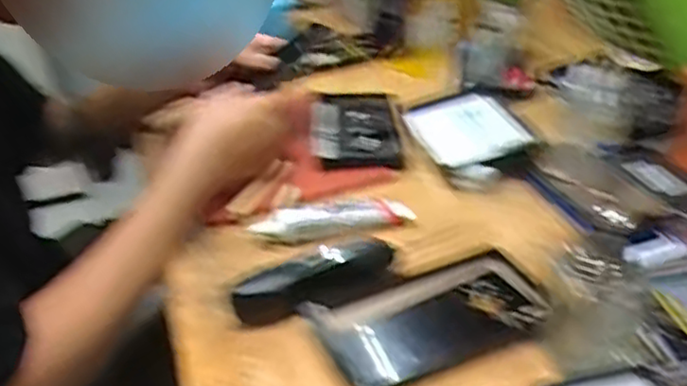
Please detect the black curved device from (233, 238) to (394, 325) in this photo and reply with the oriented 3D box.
[{"bbox_3d":[-0.022,0.070,0.566,0.134,0.042,0.029,-19,34,-19],"label":"black curved device"}]

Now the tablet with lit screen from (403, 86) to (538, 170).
[{"bbox_3d":[0.136,-0.071,0.763,0.114,0.018,0.167,-15,31,-5],"label":"tablet with lit screen"}]

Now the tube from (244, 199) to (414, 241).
[{"bbox_3d":[-0.009,0.022,0.641,0.147,0.023,0.042,-12,32,-9],"label":"tube"}]

